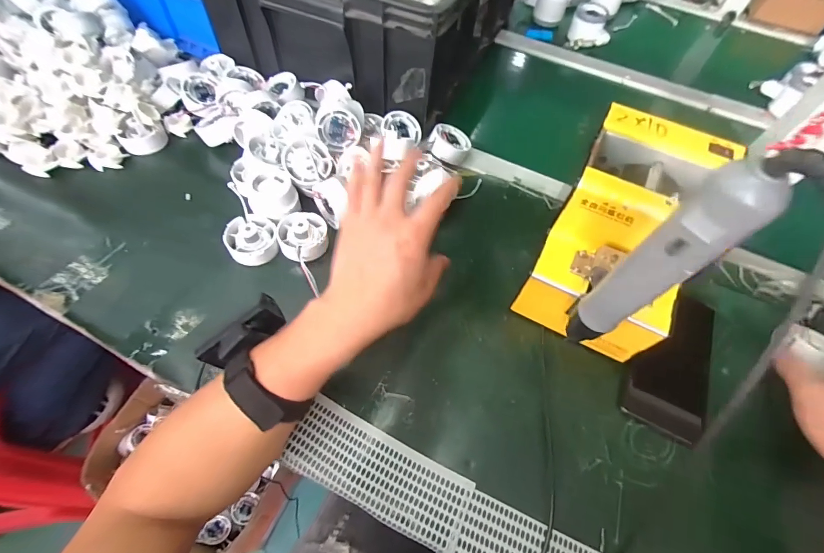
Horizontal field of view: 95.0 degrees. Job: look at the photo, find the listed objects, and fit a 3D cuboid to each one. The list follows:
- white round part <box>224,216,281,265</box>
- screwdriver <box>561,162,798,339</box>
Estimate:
[{"bbox_3d":[-0.180,-0.045,0.425,0.054,0.020,0.067,-23,63,-16],"label":"white round part"},{"bbox_3d":[0.149,0.001,0.245,0.027,0.188,0.033,-21,63,-15],"label":"screwdriver"}]

